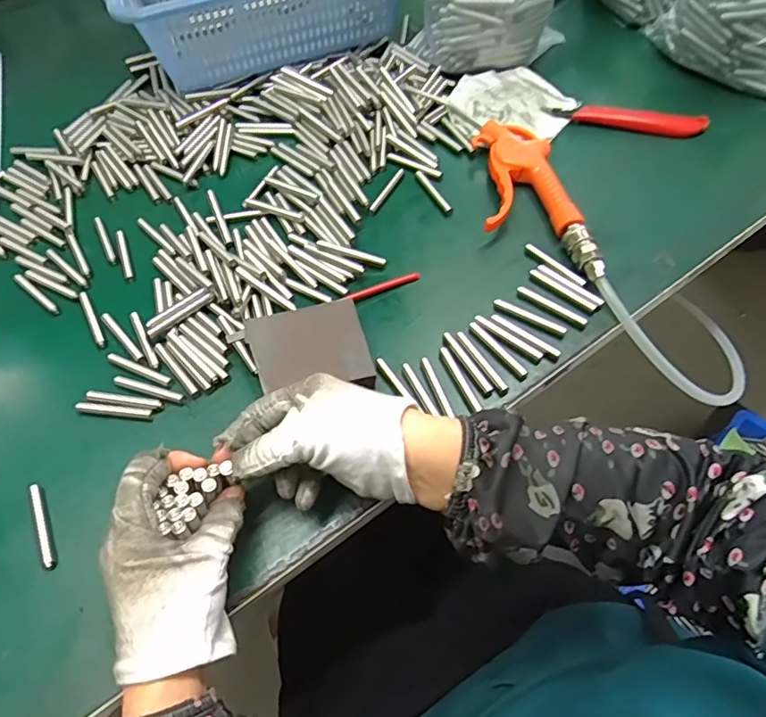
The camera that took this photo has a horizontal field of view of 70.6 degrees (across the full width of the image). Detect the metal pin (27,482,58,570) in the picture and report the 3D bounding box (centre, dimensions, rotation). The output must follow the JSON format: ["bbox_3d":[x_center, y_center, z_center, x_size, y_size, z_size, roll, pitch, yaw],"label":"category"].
[{"bbox_3d":[-0.222,0.109,0.352,0.008,0.005,0.060,-25,62,-12],"label":"metal pin"}]

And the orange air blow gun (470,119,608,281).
[{"bbox_3d":[0.125,-0.140,0.463,0.080,0.023,0.183,-3,60,1],"label":"orange air blow gun"}]

